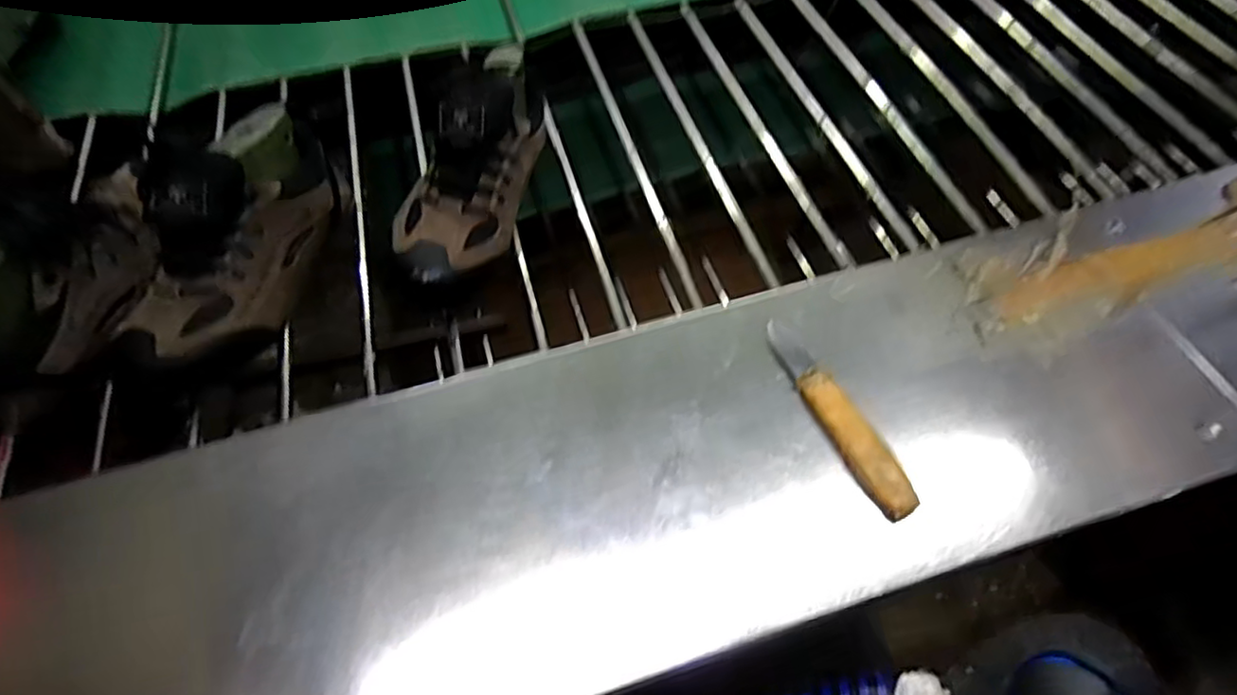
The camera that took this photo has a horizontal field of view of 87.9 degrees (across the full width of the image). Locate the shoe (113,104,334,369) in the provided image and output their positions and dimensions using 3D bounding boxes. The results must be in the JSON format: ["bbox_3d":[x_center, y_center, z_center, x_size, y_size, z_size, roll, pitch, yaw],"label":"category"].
[{"bbox_3d":[-0.305,-0.092,0.515,0.089,0.109,0.240,20,62,11],"label":"shoe"}]

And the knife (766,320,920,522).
[{"bbox_3d":[0.154,0.043,0.449,0.030,0.025,0.158,-20,61,-12],"label":"knife"}]

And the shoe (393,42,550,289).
[{"bbox_3d":[-0.127,-0.165,0.552,0.090,0.107,0.247,12,61,7],"label":"shoe"}]

